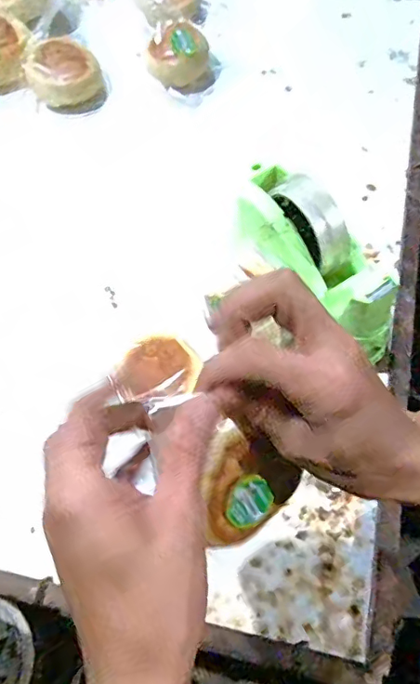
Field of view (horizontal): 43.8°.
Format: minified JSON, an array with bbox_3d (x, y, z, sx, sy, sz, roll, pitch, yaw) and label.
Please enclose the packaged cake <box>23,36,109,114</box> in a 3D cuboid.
[{"bbox_3d":[-0.181,-0.330,0.656,0.079,0.052,0.081,0,65,1],"label":"packaged cake"}]

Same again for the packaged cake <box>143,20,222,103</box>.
[{"bbox_3d":[-0.036,-0.351,0.656,0.094,0.047,0.091,-1,65,0],"label":"packaged cake"}]

